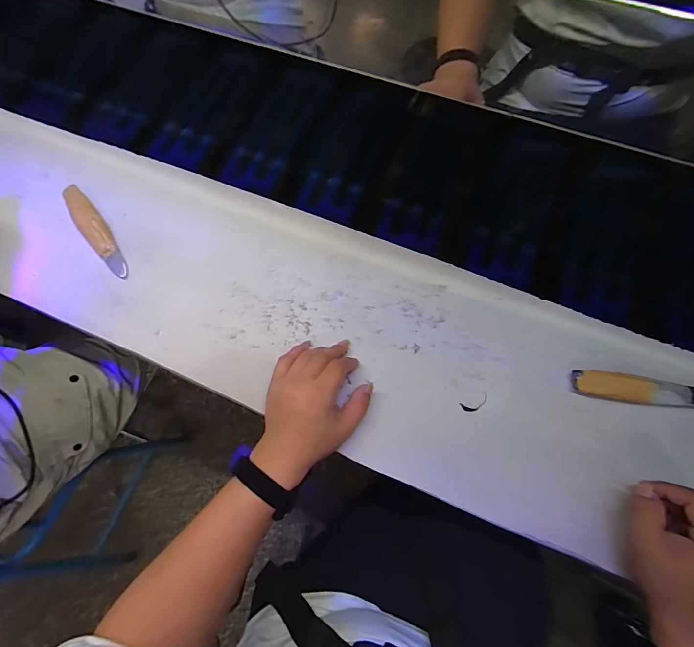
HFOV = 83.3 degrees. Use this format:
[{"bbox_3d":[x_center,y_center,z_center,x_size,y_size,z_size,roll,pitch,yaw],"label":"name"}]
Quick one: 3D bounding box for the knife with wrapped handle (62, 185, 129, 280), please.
[{"bbox_3d":[-0.343,-0.128,0.531,0.032,0.016,0.163,-39,73,-10],"label":"knife with wrapped handle"}]

